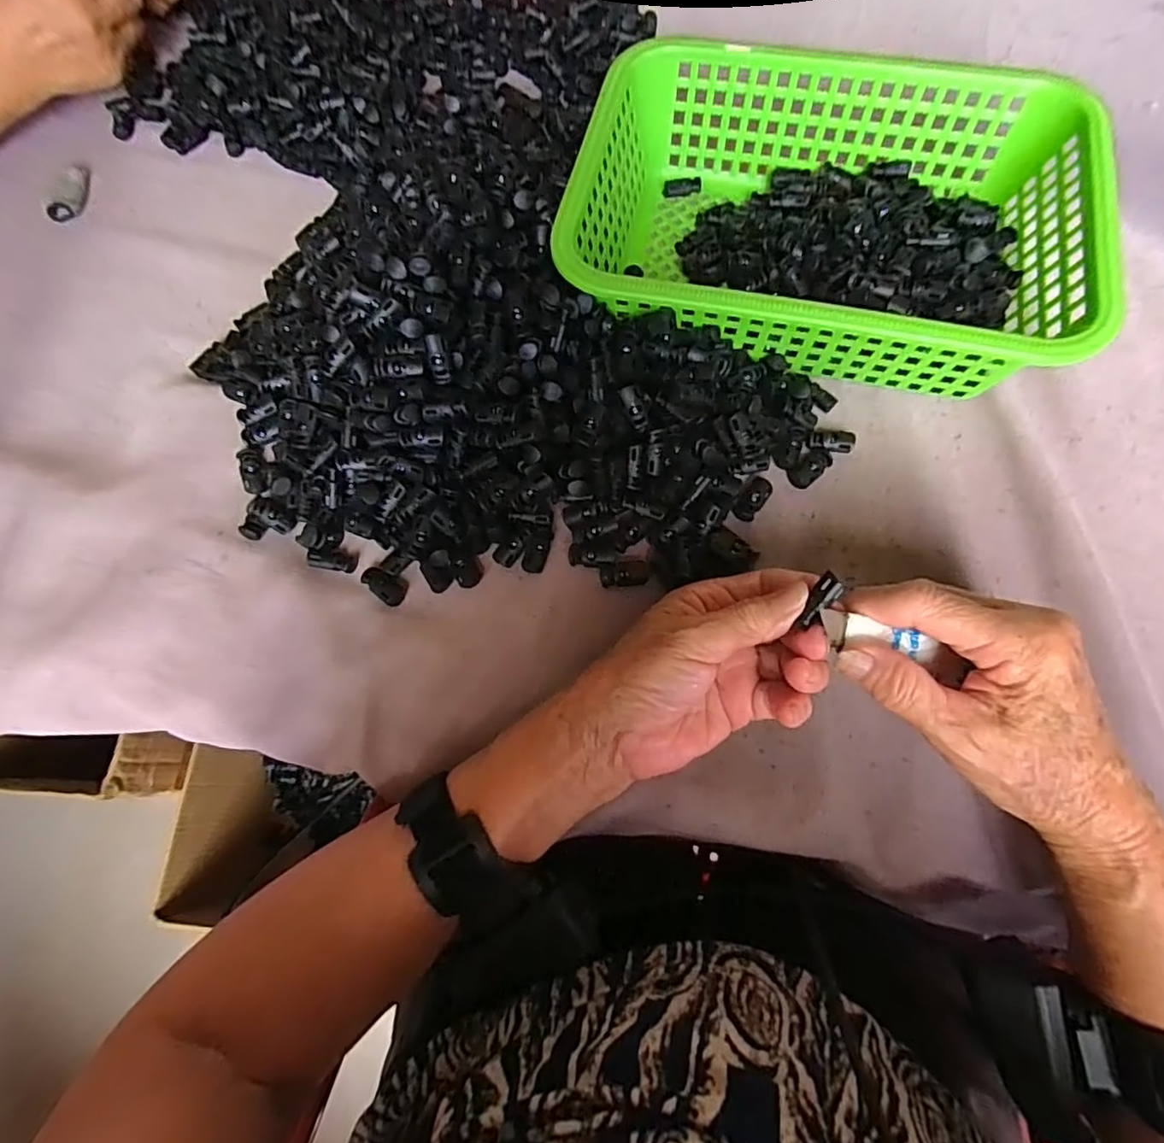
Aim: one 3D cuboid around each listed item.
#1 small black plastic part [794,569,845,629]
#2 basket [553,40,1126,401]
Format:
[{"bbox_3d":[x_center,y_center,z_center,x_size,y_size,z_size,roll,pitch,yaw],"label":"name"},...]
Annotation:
[{"bbox_3d":[0.105,0.013,0.256,0.010,0.004,0.025,27,91,10],"label":"small black plastic part"},{"bbox_3d":[0.145,-0.220,0.370,0.283,0.085,0.197,13,71,5],"label":"basket"}]

